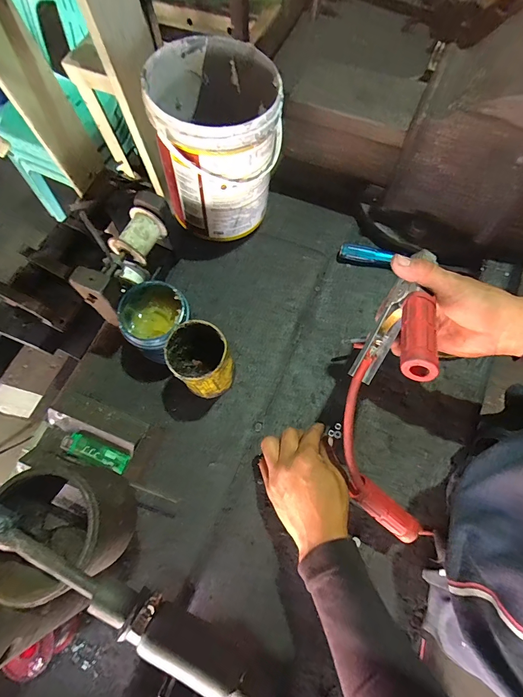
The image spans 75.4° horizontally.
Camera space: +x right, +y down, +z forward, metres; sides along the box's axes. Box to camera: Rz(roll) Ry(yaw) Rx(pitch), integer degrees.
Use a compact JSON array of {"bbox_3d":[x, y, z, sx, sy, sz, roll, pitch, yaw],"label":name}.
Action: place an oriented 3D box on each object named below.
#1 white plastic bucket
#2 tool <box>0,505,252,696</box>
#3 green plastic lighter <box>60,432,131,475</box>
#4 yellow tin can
[{"bbox_3d":[-0.058,-0.303,0.518,0.172,0.209,0.182,-3,72,1],"label":"white plastic bucket"},{"bbox_3d":[-0.119,0.147,0.217,0.273,0.024,0.028,26,74,10],"label":"tool"},{"bbox_3d":[-0.194,0.120,0.394,0.080,0.009,0.024,20,73,8],"label":"green plastic lighter"},{"bbox_3d":[-0.077,0.018,0.456,0.072,0.114,0.076,-1,72,2],"label":"yellow tin can"}]

